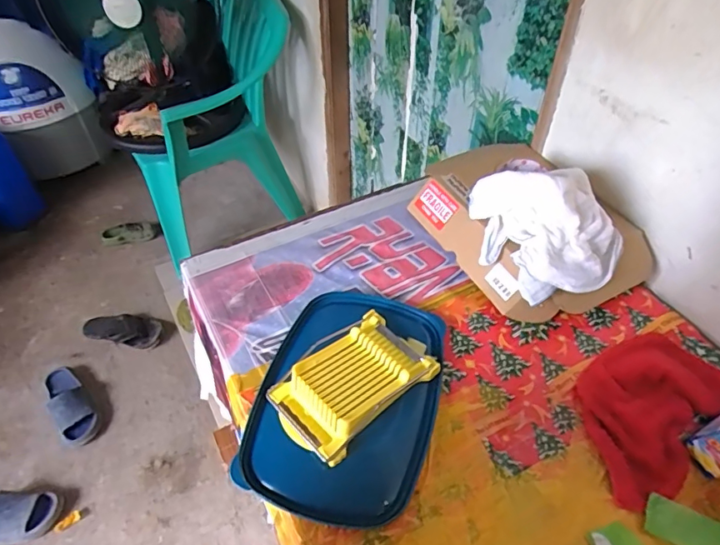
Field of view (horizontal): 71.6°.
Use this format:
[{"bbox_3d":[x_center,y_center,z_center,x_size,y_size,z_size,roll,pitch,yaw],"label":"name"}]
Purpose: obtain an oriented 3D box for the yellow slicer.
[{"bbox_3d":[-0.006,0.132,0.629,0.203,0.045,0.121,-33,54,-27],"label":"yellow slicer"}]

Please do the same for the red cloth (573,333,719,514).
[{"bbox_3d":[0.352,0.161,0.615,0.240,0.038,0.145,-33,55,-28],"label":"red cloth"}]

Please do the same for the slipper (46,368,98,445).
[{"bbox_3d":[-0.842,0.382,1.454,0.103,0.073,0.251,-30,53,-26],"label":"slipper"}]

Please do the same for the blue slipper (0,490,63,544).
[{"bbox_3d":[-0.881,0.601,1.226,0.263,0.063,0.117,-4,46,-4],"label":"blue slipper"}]

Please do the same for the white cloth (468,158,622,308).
[{"bbox_3d":[0.256,-0.076,0.696,0.166,0.114,0.208,-26,51,-23],"label":"white cloth"}]

